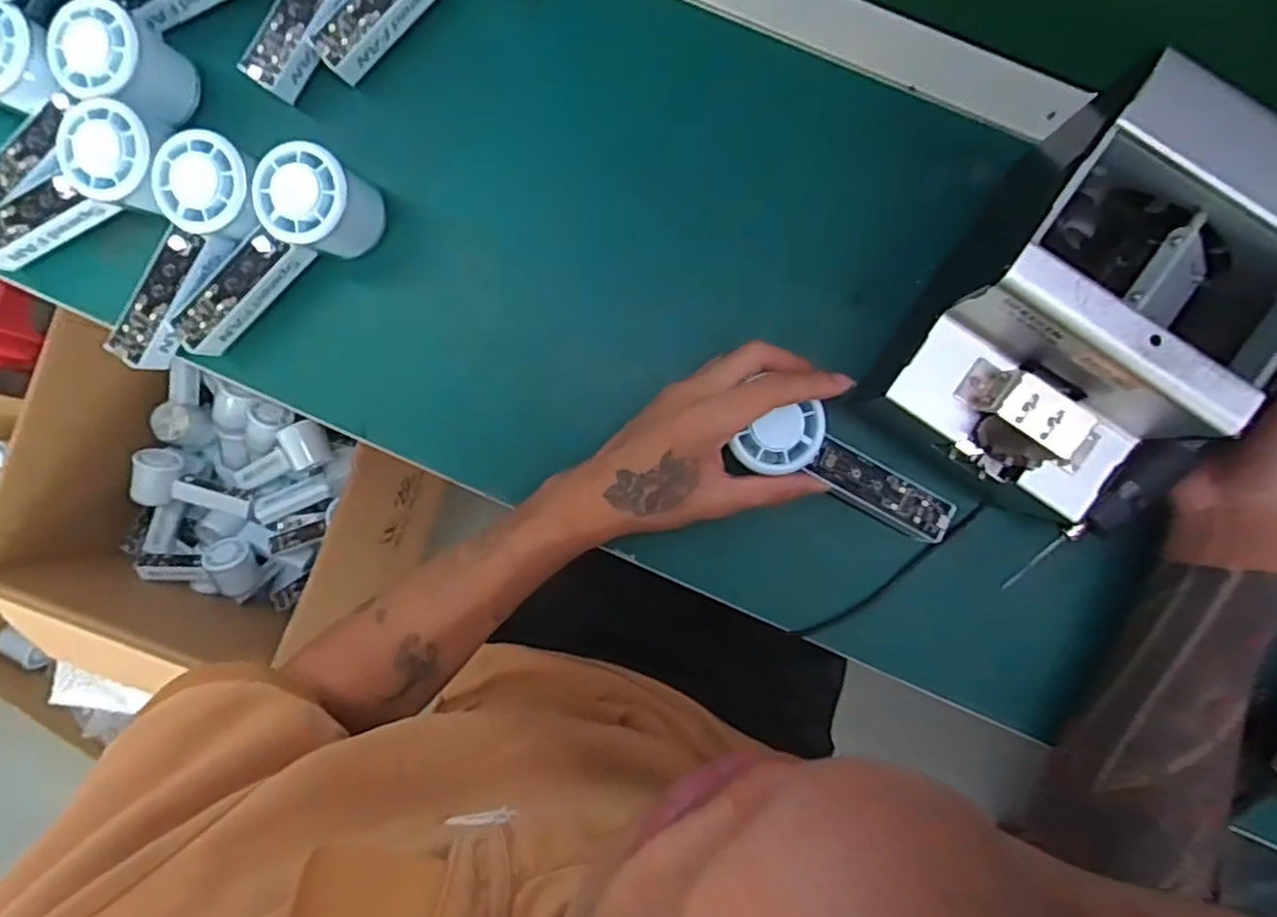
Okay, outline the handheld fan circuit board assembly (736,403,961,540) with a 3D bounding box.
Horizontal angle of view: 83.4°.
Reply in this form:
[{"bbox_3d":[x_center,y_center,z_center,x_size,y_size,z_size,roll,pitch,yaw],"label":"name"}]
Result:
[{"bbox_3d":[0.120,0.007,0.414,0.133,0.026,0.045,26,92,-9],"label":"handheld fan circuit board assembly"}]

